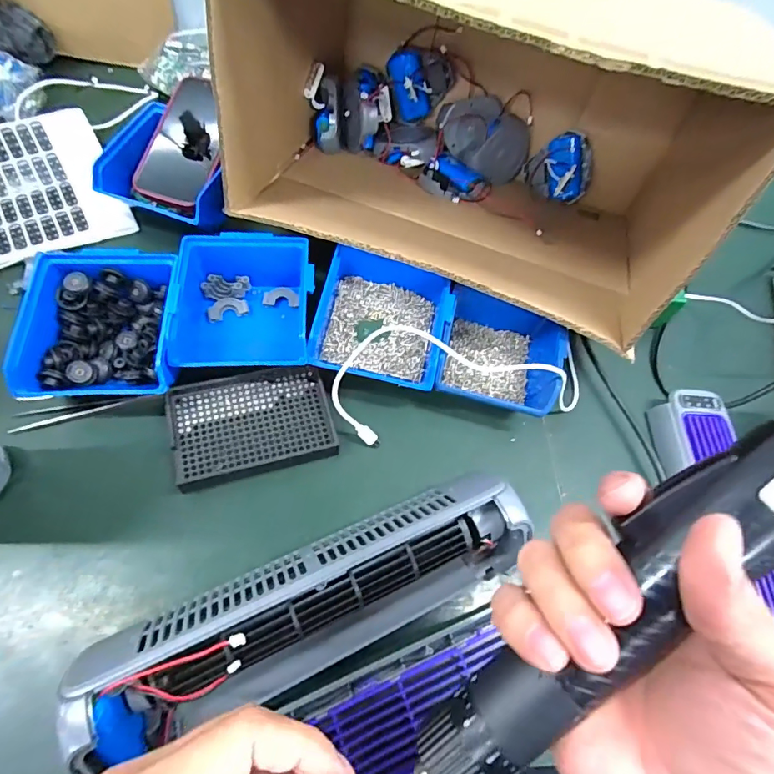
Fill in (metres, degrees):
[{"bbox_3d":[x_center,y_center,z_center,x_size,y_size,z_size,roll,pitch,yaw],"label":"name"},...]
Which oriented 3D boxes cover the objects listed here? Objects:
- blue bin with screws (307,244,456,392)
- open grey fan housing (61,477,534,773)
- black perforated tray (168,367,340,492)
[{"bbox_3d":[-0.004,-0.066,0.452,0.115,0.050,0.132,13,61,-1],"label":"blue bin with screws"},{"bbox_3d":[-0.041,0.147,0.322,0.316,0.075,0.085,-20,67,-18],"label":"open grey fan housing"},{"bbox_3d":[-0.117,0.029,0.416,0.133,0.017,0.093,-11,65,-14],"label":"black perforated tray"}]

